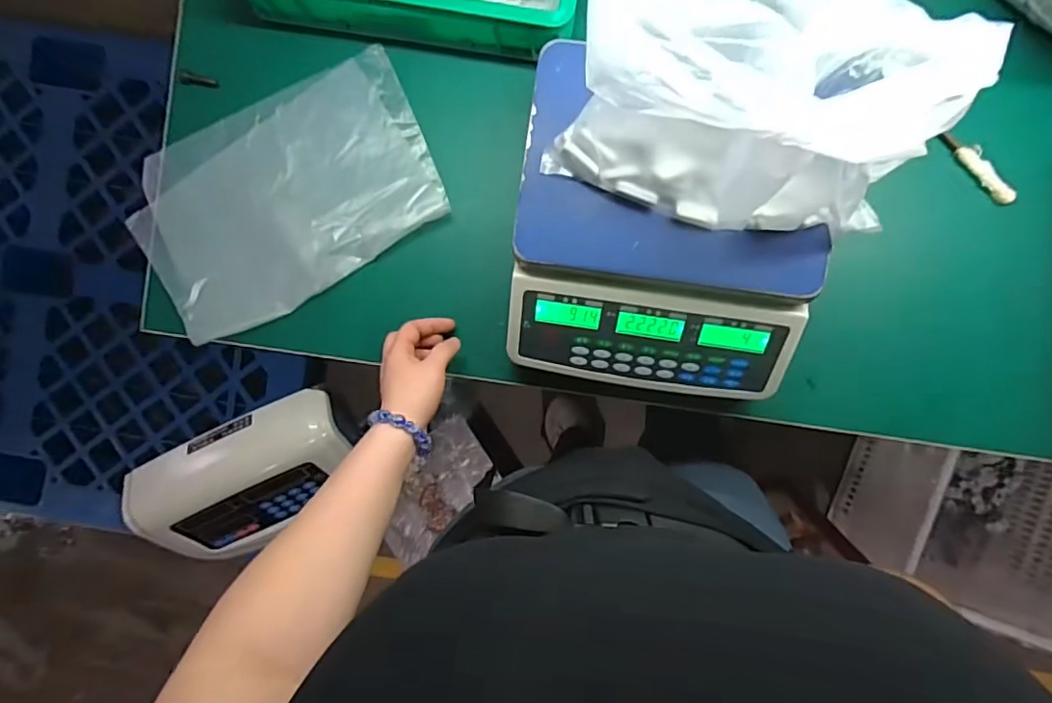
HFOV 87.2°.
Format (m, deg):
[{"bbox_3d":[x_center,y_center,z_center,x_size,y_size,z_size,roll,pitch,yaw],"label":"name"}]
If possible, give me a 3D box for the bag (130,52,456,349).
[{"bbox_3d":[-0.259,-0.160,0.585,0.318,0.016,0.215,-26,83,6],"label":"bag"}]

